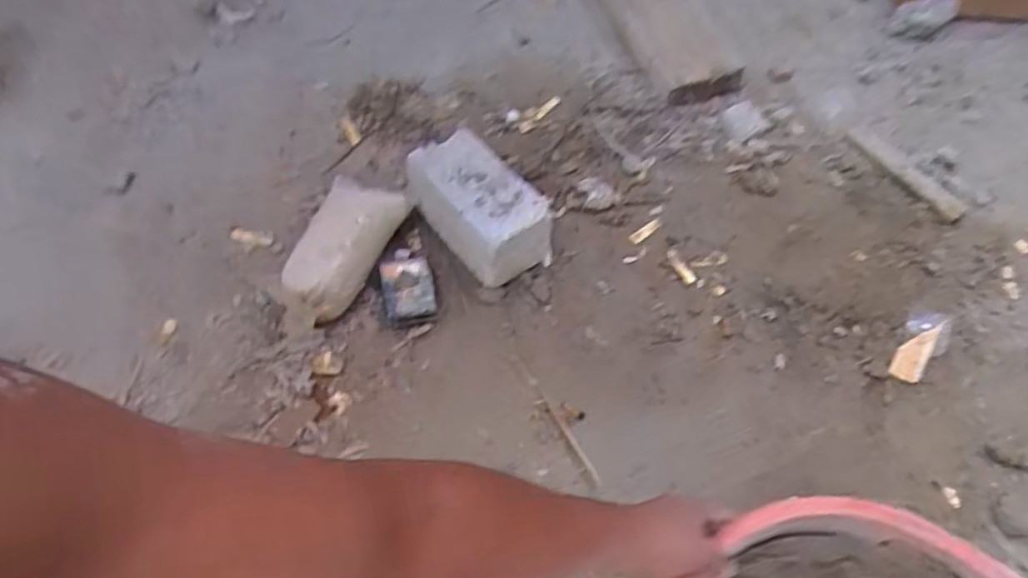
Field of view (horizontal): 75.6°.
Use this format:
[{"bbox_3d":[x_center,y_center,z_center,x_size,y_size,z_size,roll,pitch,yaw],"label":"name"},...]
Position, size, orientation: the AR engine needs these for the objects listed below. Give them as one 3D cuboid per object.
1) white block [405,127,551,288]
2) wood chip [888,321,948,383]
[{"bbox_3d":[-0.052,-0.109,0.901,0.126,0.102,0.205,-34,66,-20],"label":"white block"},{"bbox_3d":[0.536,0.081,0.883,0.040,0.004,0.109,33,61,15],"label":"wood chip"}]

